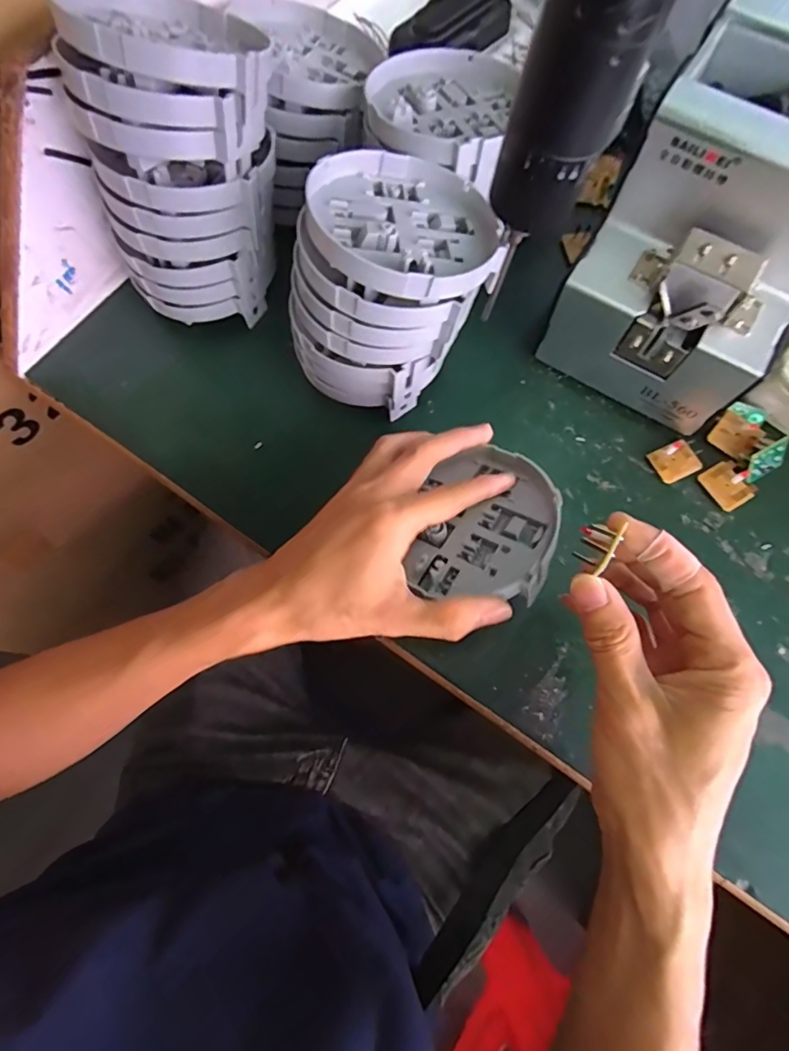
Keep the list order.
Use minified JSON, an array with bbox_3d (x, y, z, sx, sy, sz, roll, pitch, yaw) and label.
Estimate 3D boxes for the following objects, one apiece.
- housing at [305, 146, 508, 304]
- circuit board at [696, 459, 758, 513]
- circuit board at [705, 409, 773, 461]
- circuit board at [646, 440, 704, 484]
[{"bbox_3d":[0.007,-0.165,0.268,0.101,0.030,0.105,-15,73,-5],"label":"housing"},{"bbox_3d":[0.226,-0.027,0.337,0.025,0.006,0.031,-38,76,10],"label":"circuit board"},{"bbox_3d":[0.237,-0.061,0.344,0.034,0.006,0.026,39,105,4],"label":"circuit board"},{"bbox_3d":[0.193,-0.044,0.343,0.029,0.008,0.025,-24,74,-8],"label":"circuit board"}]

